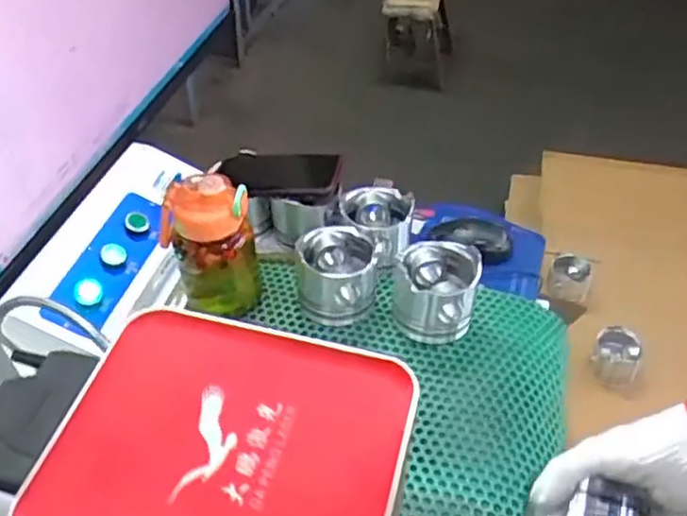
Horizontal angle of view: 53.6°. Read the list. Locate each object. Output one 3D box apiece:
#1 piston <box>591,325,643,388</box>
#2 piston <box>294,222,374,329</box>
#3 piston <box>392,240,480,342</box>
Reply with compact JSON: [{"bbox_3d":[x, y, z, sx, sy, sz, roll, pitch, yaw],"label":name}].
[{"bbox_3d":[0.574,0.210,1.436,0.092,0.111,0.087,0,45,0],"label":"piston"},{"bbox_3d":[-0.008,0.021,0.800,0.090,0.079,0.096,2,45,2],"label":"piston"},{"bbox_3d":[0.104,0.037,0.769,0.087,0.090,0.091,0,45,0],"label":"piston"}]

